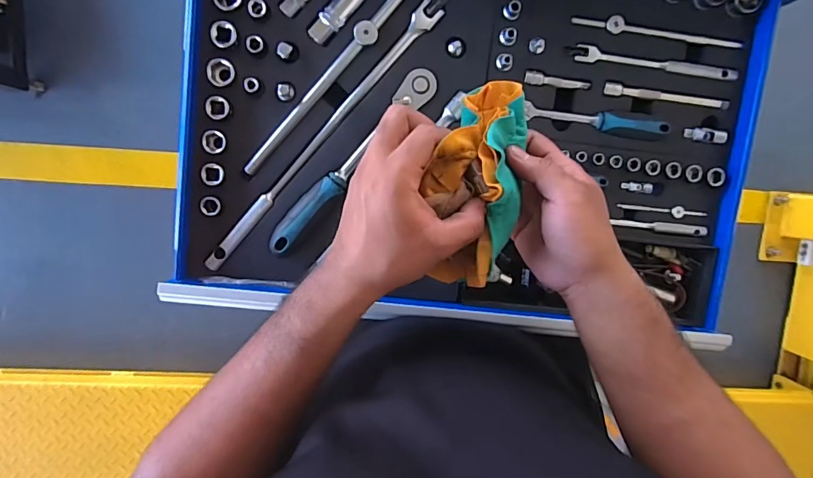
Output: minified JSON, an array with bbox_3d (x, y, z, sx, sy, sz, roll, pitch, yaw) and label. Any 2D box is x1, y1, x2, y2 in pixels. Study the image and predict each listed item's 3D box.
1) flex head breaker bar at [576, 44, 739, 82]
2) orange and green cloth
[{"bbox_3d":[0.270,-0.187,0.488,0.181,0.009,0.016,6,98,-5],"label":"flex head breaker bar"},{"bbox_3d":[0.050,-0.038,0.342,0.070,0.047,0.156,5,102,-5],"label":"orange and green cloth"}]

